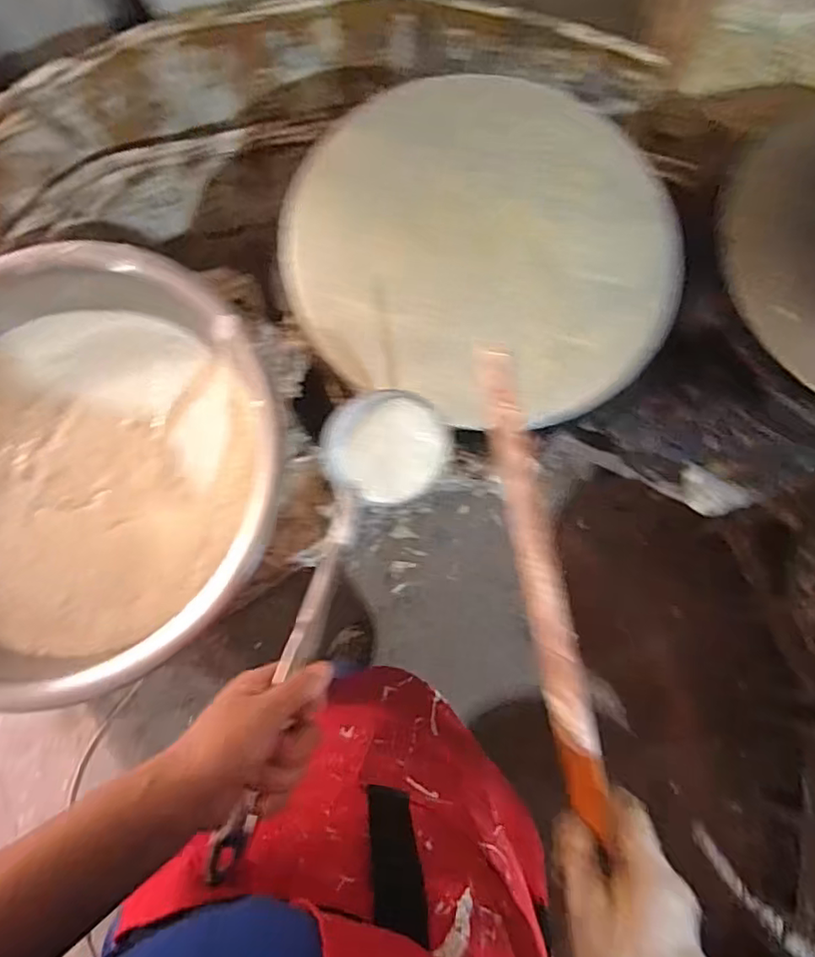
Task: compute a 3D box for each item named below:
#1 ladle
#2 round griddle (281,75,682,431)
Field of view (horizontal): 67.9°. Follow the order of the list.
[{"bbox_3d":[-0.055,0.089,0.425,0.089,0.050,0.334,19,68,2],"label":"ladle"},{"bbox_3d":[0.081,-0.238,0.608,0.373,0.034,0.365,0,80,-1],"label":"round griddle"}]

